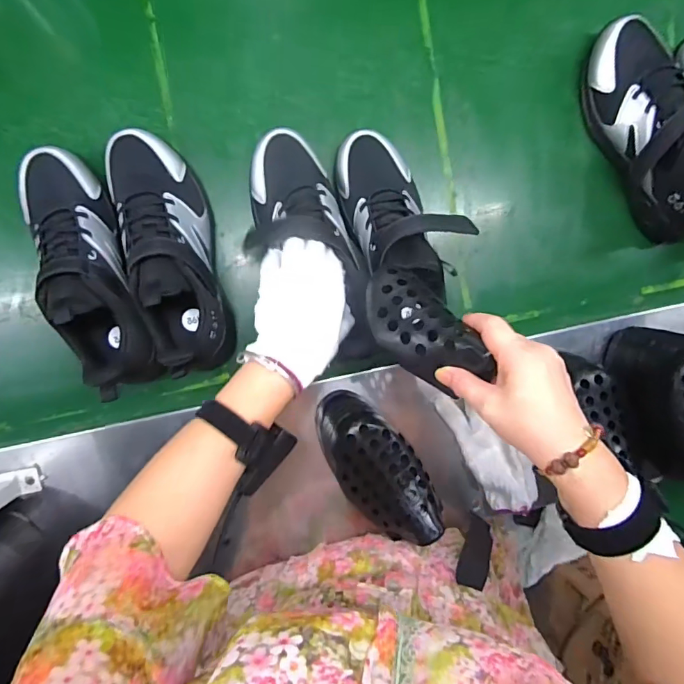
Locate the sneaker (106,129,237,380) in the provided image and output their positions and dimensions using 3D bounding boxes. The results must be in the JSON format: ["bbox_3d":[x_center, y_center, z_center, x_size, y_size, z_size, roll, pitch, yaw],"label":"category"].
[{"bbox_3d":[-0.196,-0.105,0.533,0.098,0.120,0.289,-16,84,-3],"label":"sneaker"}]

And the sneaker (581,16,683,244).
[{"bbox_3d":[0.395,-0.256,0.563,0.091,0.115,0.291,-26,97,-2],"label":"sneaker"}]

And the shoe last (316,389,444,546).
[{"bbox_3d":[0.034,0.133,0.498,0.082,0.078,0.189,-38,75,-1],"label":"shoe last"}]

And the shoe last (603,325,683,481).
[{"bbox_3d":[0.367,0.067,0.532,0.069,0.151,0.164,1,93,-7],"label":"shoe last"}]

